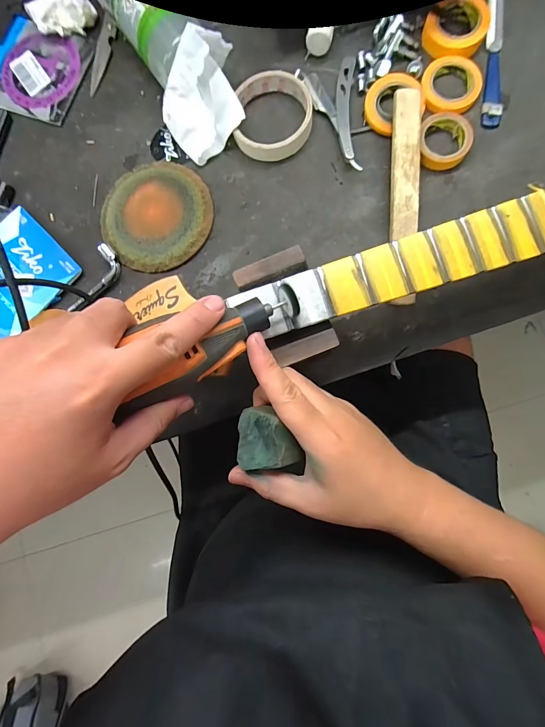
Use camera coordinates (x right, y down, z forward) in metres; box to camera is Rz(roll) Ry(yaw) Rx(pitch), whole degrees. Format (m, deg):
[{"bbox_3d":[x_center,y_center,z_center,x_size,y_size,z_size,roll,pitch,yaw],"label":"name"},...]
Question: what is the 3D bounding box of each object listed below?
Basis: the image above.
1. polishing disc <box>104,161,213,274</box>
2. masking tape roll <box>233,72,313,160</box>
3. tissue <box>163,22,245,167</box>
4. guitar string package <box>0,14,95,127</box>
[{"bbox_3d":[-0.123,-0.158,0.353,0.114,0.013,0.118,0,84,5],"label":"polishing disc"},{"bbox_3d":[0.002,-0.255,0.345,0.077,0.018,0.089,4,85,5],"label":"masking tape roll"},{"bbox_3d":[-0.066,-0.263,0.330,0.090,0.068,0.065,-33,83,1],"label":"tissue"},{"bbox_3d":[-0.278,-0.339,0.385,0.122,0.012,0.104,23,87,7],"label":"guitar string package"}]

